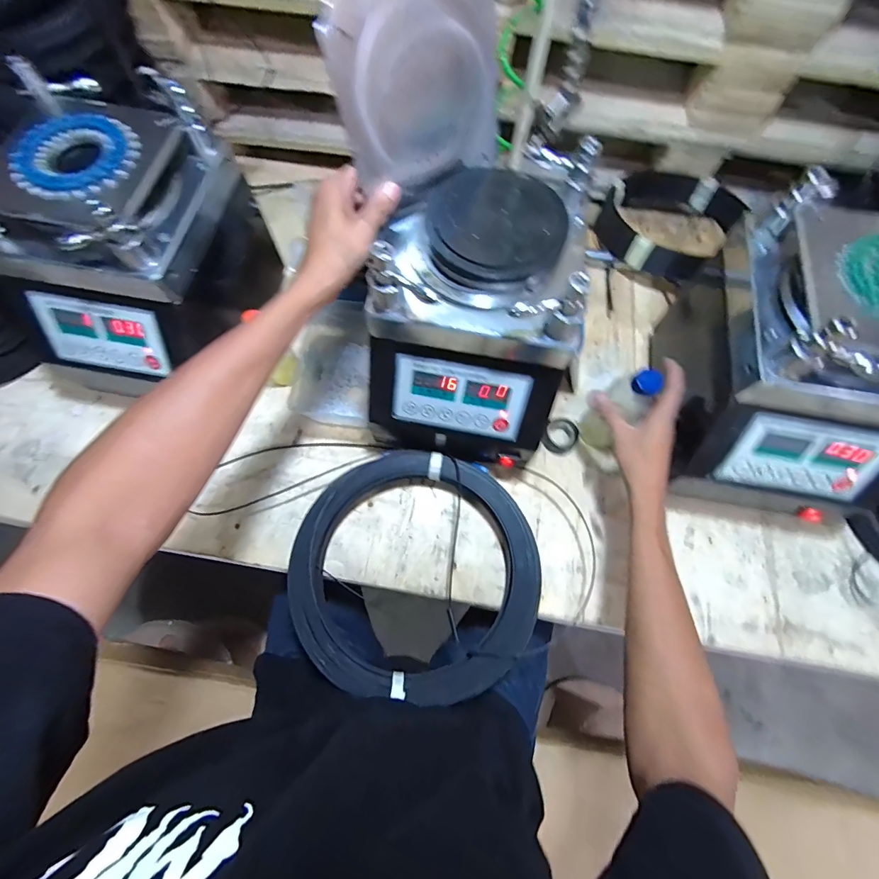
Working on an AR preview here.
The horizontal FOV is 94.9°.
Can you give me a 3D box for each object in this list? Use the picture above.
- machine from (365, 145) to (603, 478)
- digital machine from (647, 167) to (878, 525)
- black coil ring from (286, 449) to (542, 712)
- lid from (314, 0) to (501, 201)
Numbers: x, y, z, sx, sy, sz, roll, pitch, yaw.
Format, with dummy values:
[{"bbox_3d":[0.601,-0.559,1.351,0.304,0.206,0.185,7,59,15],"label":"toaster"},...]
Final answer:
[{"bbox_3d":[0.041,-0.140,0.496,0.211,0.244,0.263,10,71,3],"label":"machine"},{"bbox_3d":[0.427,-0.084,0.471,0.219,0.244,0.279,11,71,3],"label":"digital machine"},{"bbox_3d":[-0.030,0.162,0.515,0.307,0.053,0.284,0,70,0],"label":"black coil ring"},{"bbox_3d":[-0.013,-0.325,0.379,0.165,0.149,0.018,-29,54,-8],"label":"lid"}]

